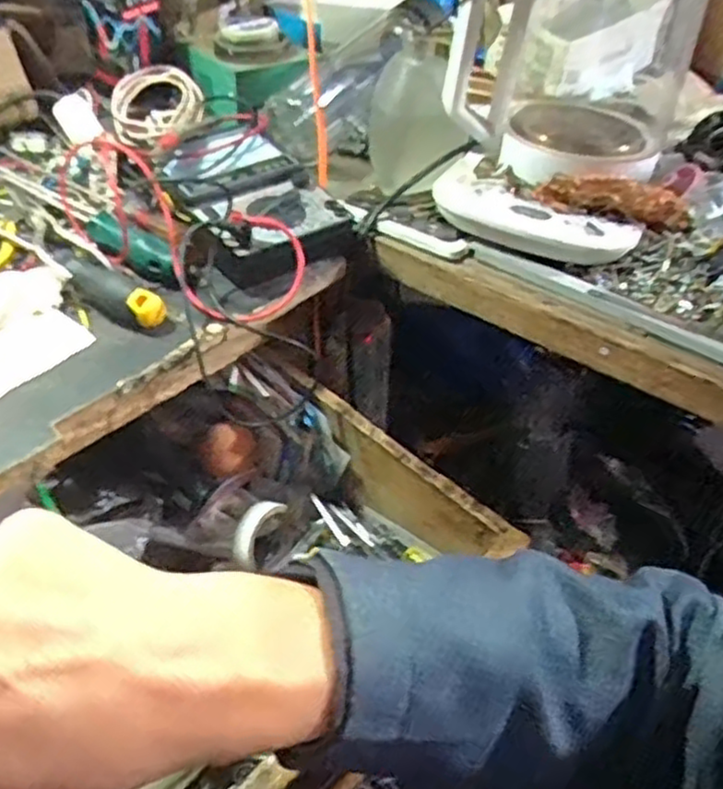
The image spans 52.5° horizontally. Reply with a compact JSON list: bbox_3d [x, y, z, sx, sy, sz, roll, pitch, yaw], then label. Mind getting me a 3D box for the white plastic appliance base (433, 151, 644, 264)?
[{"bbox_3d":[0.131,-0.146,0.596,0.170,0.027,0.080,31,47,27],"label":"white plastic appliance base"}]

